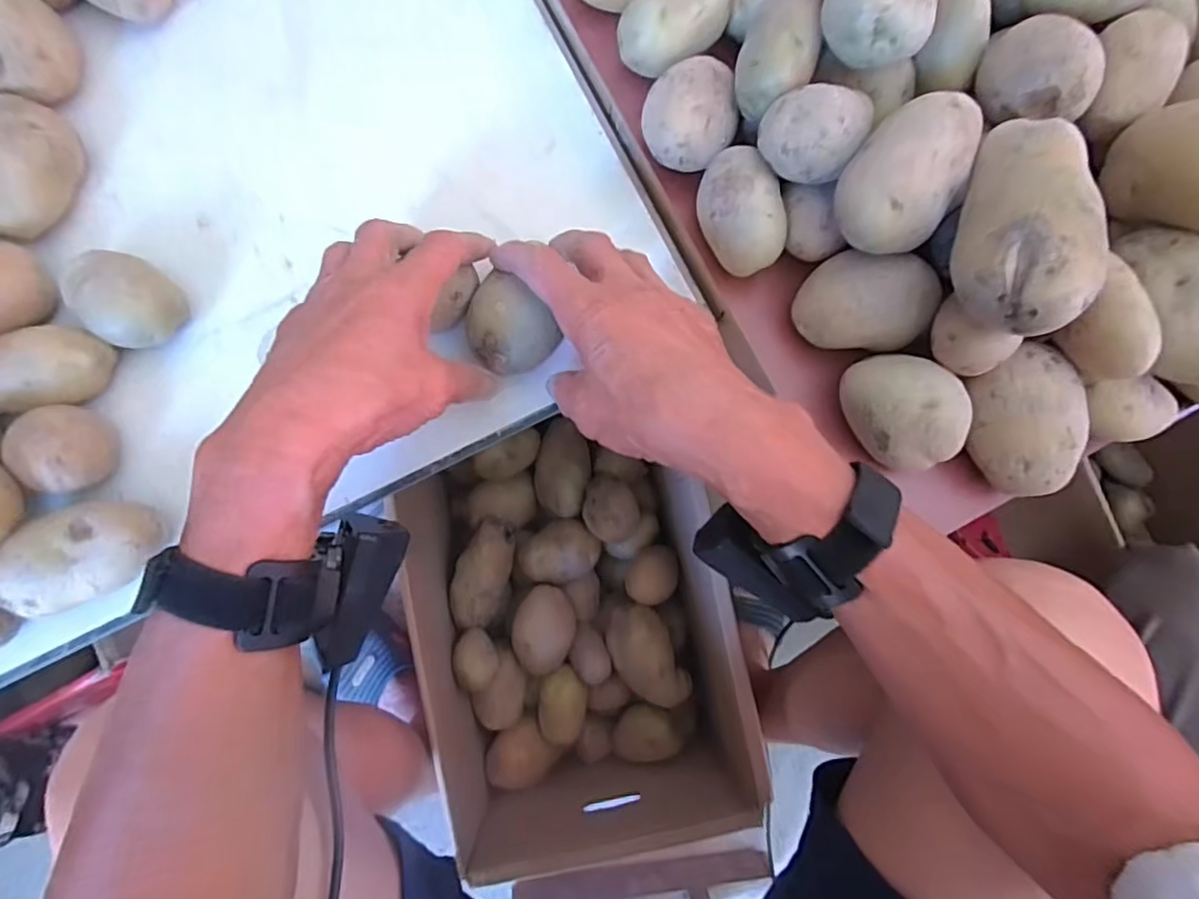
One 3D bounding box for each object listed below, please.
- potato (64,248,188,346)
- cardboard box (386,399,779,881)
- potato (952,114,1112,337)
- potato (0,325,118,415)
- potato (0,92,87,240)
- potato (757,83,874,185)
[{"bbox_3d":[-0.285,-0.090,0.366,0.060,0.043,0.048,34,81,2],"label":"potato"},{"bbox_3d":[-0.027,0.176,0.616,0.268,0.179,0.371,-13,83,-5],"label":"cardboard box"},{"bbox_3d":[0.215,-0.112,0.300,0.052,0.042,0.111,19,81,-1],"label":"potato"},{"bbox_3d":[-0.327,-0.045,0.361,0.067,0.037,0.045,-6,82,-4],"label":"potato"},{"bbox_3d":[-0.350,-0.169,0.368,0.045,0.056,0.076,29,81,1],"label":"potato"},{"bbox_3d":[0.118,-0.176,0.344,0.051,0.039,0.046,34,81,2],"label":"potato"}]

